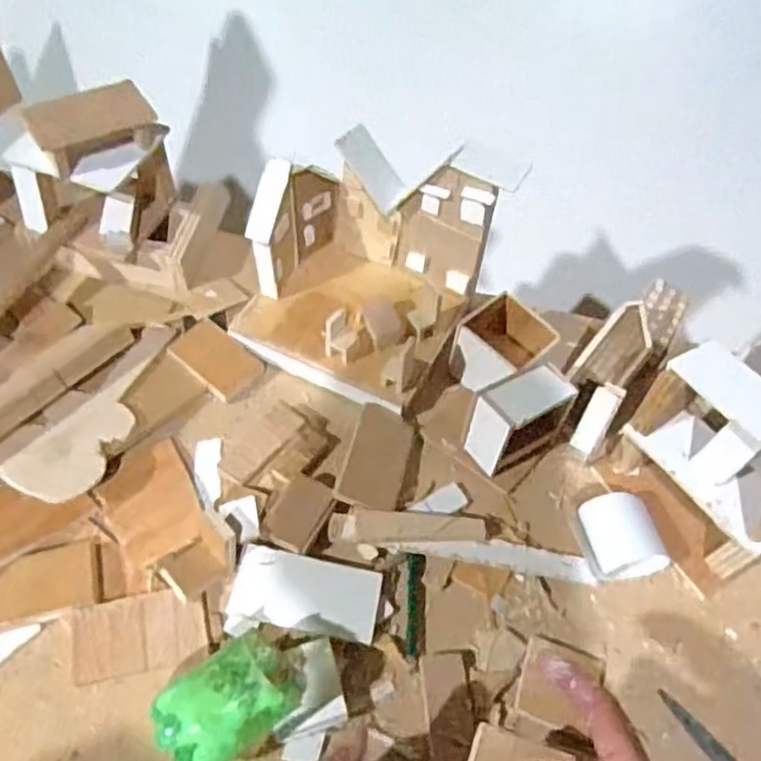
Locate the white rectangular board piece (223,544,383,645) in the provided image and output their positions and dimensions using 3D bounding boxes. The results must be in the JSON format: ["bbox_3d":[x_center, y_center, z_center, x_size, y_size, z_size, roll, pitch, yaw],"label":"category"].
[{"bbox_3d":[-0.053,0.153,0.490,0.102,0.010,0.058,9,55,2],"label":"white rectangular board piece"}]

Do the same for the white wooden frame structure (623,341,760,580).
[{"bbox_3d":[0.240,0.046,0.473,0.064,0.098,0.121,-21,58,-17],"label":"white wooden frame structure"}]

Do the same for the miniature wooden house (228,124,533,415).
[{"bbox_3d":[-0.020,-0.094,0.595,0.184,0.141,0.165,33,59,18],"label":"miniature wooden house"}]

